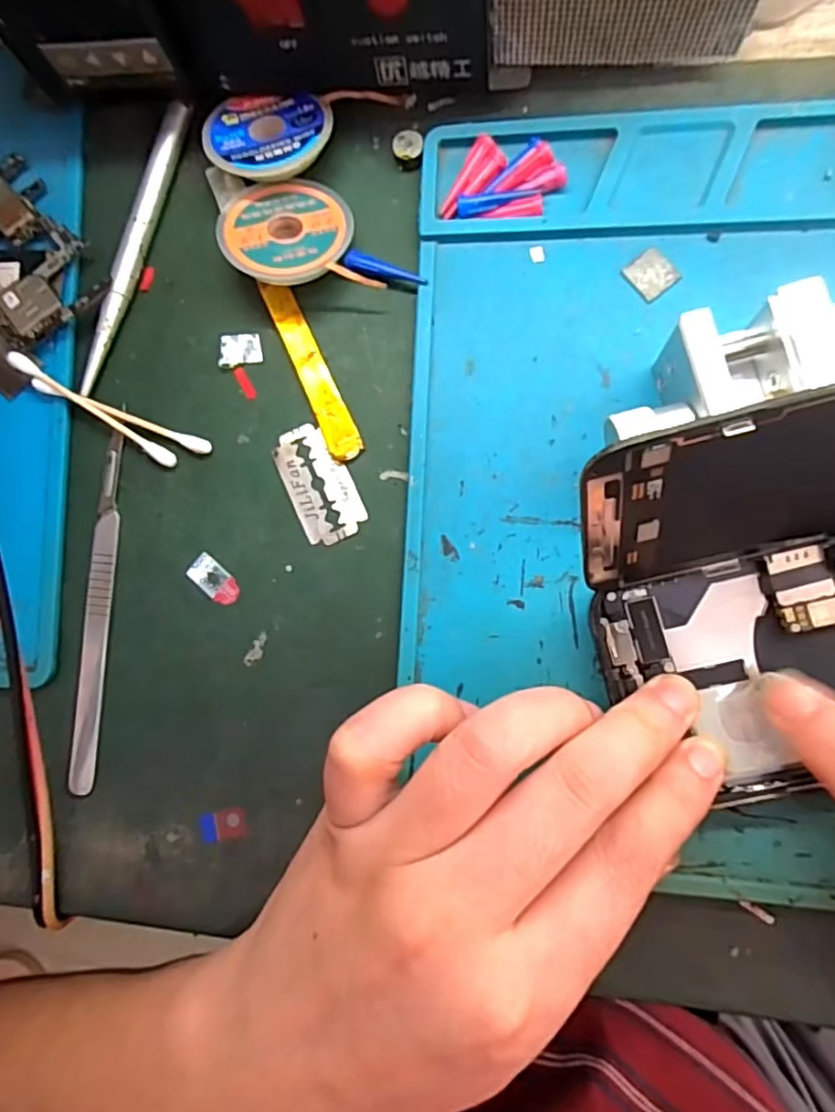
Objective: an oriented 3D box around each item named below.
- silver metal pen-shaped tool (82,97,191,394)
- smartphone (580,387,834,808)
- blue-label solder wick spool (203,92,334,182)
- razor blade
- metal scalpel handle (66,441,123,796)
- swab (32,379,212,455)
[{"bbox_3d":[-0.104,-0.113,0.224,0.008,0.006,0.111,16,88,9],"label":"silver metal pen-shaped tool"},{"bbox_3d":[0.121,0.004,0.152,0.141,0.066,0.103,-14,84,7],"label":"smartphone"},{"bbox_3d":[-0.052,-0.146,0.215,0.042,0.008,0.037,9,72,5],"label":"blue-label solder wick spool"},{"bbox_3d":[-0.034,-0.025,0.213,0.023,0.004,0.042,-23,83,0],"label":"razor blade"},{"bbox_3d":[-0.113,0.019,0.216,0.009,0.004,0.124,3,86,8],"label":"metal scalpel handle"},{"bbox_3d":[-0.105,-0.050,0.219,0.066,0.010,0.005,21,89,9],"label":"swab"}]

